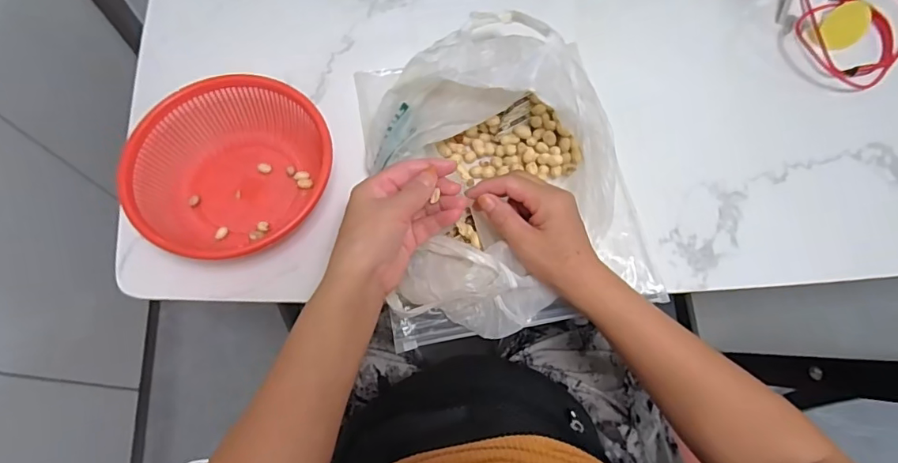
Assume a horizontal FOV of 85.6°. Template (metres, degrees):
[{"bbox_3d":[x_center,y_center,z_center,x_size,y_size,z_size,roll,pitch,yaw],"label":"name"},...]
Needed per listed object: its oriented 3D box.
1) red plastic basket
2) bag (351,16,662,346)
[{"bbox_3d":[-0.195,-0.054,0.449,0.164,0.075,0.170,0,68,0],"label":"red plastic basket"},{"bbox_3d":[0.038,-0.056,0.434,0.239,0.102,0.271,-19,70,-7],"label":"bag"}]

